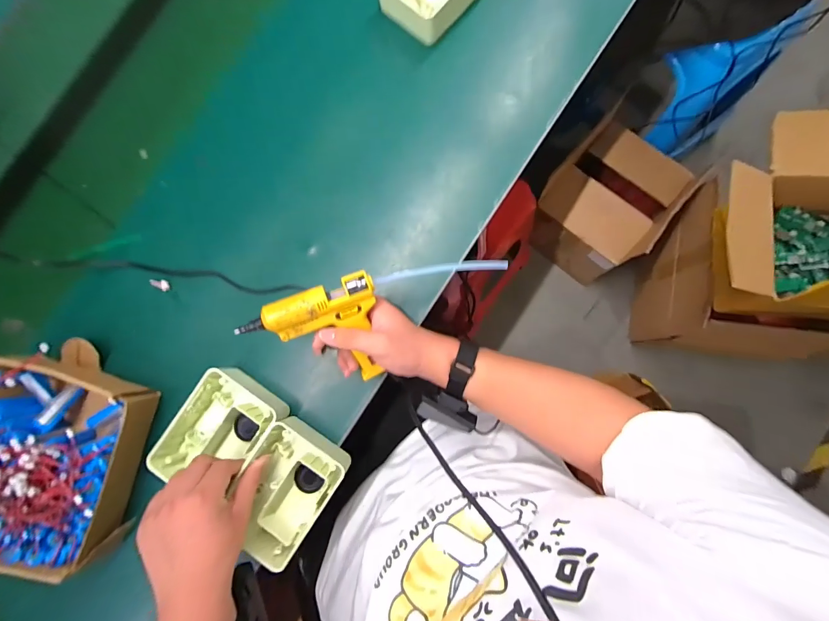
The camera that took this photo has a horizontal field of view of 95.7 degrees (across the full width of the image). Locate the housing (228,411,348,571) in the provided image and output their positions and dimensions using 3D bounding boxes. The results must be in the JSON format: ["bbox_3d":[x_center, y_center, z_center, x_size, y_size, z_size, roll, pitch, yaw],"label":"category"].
[{"bbox_3d":[-0.154,0.215,0.457,0.105,0.050,0.145,32,87,9],"label":"housing"}]

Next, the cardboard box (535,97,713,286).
[{"bbox_3d":[0.511,-0.287,1.004,0.278,0.308,0.332,41,89,10],"label":"cardboard box"}]

